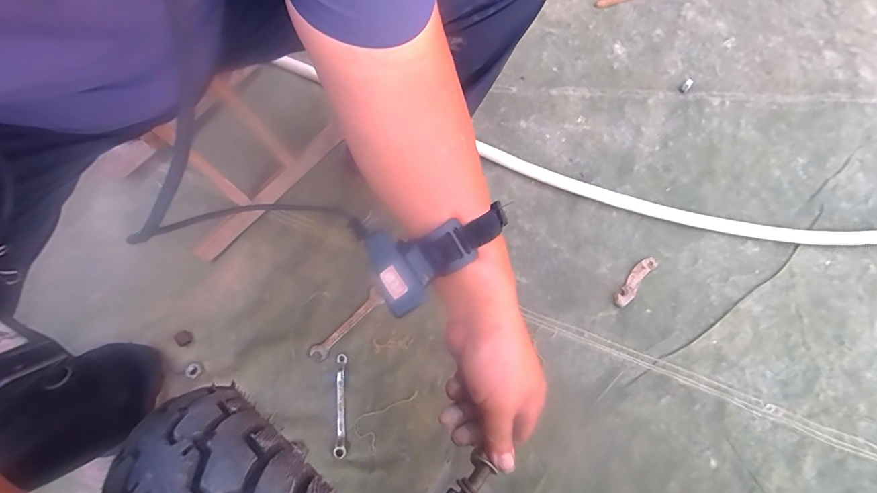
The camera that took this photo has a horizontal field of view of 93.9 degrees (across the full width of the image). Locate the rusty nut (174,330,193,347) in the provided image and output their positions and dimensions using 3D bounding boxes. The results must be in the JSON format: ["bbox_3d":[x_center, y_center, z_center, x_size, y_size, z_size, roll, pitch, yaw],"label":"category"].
[{"bbox_3d":[-0.390,0.140,0.624,0.024,0.010,0.024,0,74,1],"label":"rusty nut"}]

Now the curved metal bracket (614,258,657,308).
[{"bbox_3d":[0.307,0.054,0.640,0.023,0.013,0.096,40,79,11],"label":"curved metal bracket"}]

